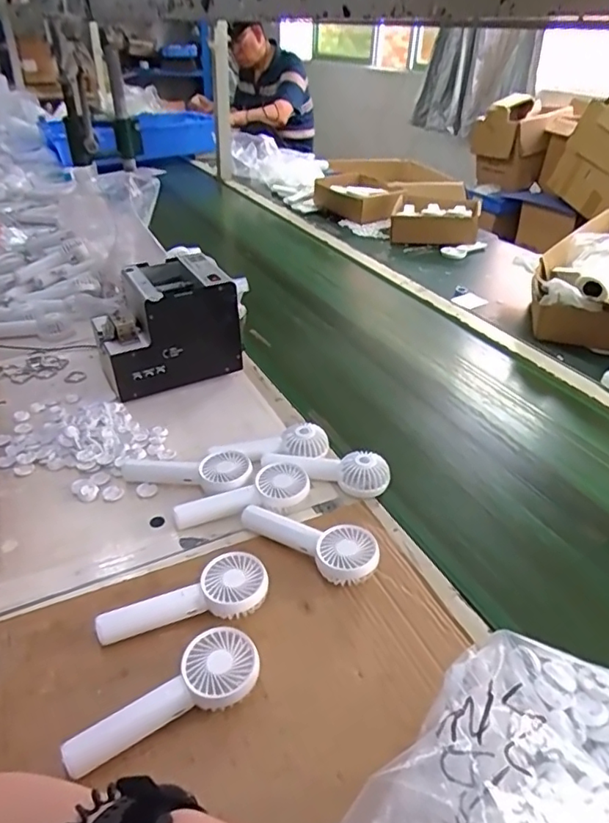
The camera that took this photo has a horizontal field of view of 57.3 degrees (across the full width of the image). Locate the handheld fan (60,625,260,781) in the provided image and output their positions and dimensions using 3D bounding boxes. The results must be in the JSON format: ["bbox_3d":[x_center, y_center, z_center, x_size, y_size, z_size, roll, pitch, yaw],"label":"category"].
[{"bbox_3d":[-0.101,0.218,0.412,0.143,0.032,0.052,-19,40,-28],"label":"handheld fan"}]

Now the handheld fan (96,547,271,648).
[{"bbox_3d":[-0.105,0.166,0.491,0.142,0.028,0.054,-7,35,-13],"label":"handheld fan"}]

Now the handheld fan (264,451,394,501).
[{"bbox_3d":[0.025,0.063,0.641,0.142,0.032,0.047,12,36,14],"label":"handheld fan"}]

